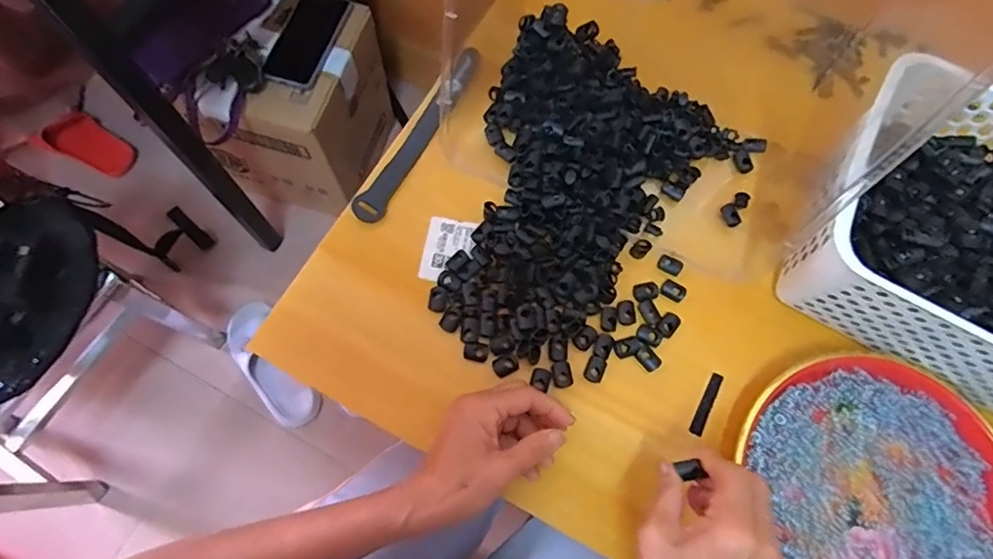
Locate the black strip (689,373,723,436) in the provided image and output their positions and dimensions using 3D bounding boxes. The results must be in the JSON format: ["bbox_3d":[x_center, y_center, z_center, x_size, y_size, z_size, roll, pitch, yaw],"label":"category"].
[{"bbox_3d":[0.170,0.100,0.436,0.011,0.004,0.053,29,73,7],"label":"black strip"}]

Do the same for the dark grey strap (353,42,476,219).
[{"bbox_3d":[-0.067,-0.134,0.491,0.024,0.012,0.195,30,73,8],"label":"dark grey strap"}]

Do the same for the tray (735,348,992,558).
[{"bbox_3d":[0.292,0.166,0.403,0.193,0.023,0.217,-6,72,-4],"label":"tray"}]

